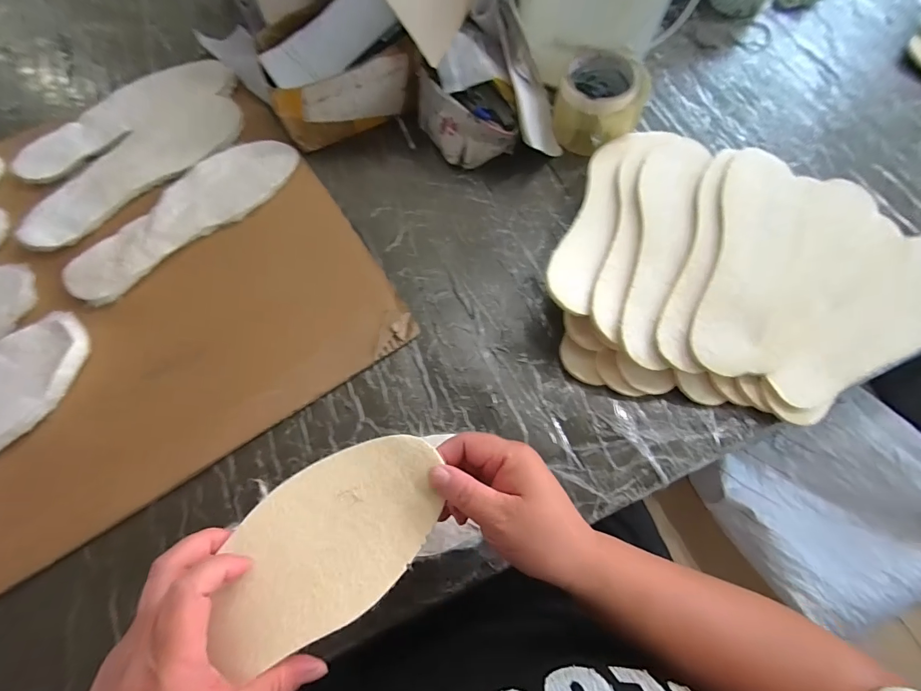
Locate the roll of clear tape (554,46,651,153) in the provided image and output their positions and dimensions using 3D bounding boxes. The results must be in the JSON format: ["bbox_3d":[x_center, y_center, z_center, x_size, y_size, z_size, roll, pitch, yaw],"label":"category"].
[{"bbox_3d":[0.167,-0.293,0.488,0.097,0.074,0.097,0,70,1],"label":"roll of clear tape"}]

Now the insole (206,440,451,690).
[{"bbox_3d":[-0.083,0.124,0.261,0.156,0.007,0.093,-27,70,-9],"label":"insole"}]

